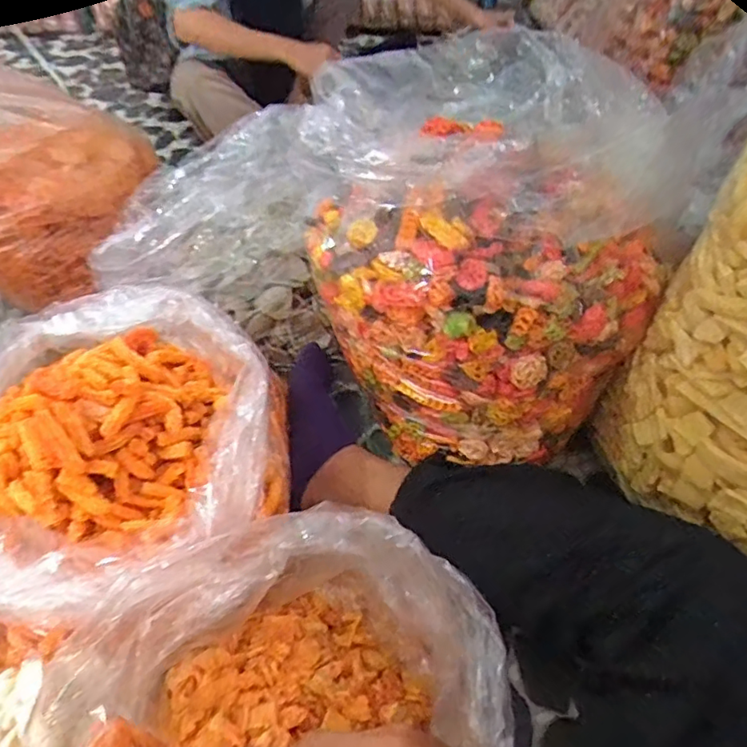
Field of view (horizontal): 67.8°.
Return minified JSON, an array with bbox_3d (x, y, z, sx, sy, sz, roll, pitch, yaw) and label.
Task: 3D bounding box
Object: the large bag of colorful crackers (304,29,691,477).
[{"bbox_3d":[0.110,-0.150,0.662,0.355,0.389,0.368,-12,51,-10],"label":"large bag of colorful crackers"}]

